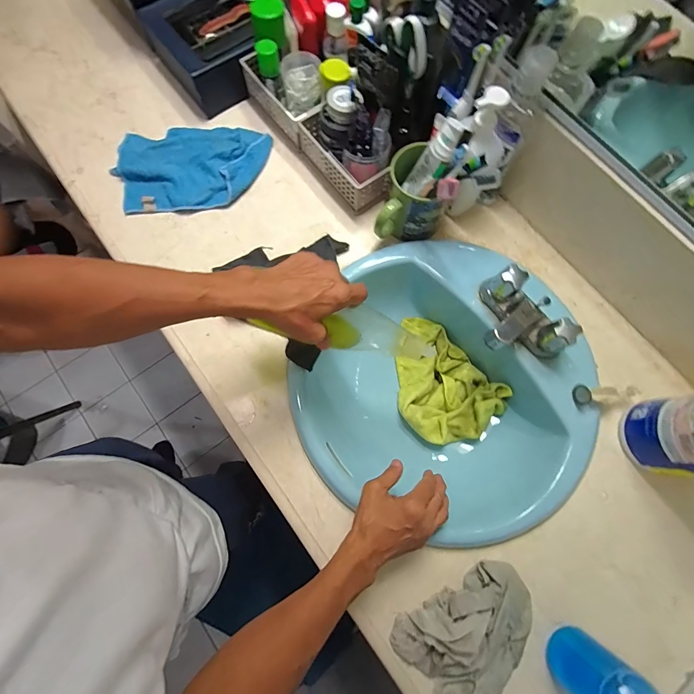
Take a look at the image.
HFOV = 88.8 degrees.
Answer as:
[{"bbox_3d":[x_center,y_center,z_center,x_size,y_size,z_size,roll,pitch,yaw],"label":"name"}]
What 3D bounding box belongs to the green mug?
[{"bbox_3d":[0.107,-0.231,0.563,0.096,0.099,0.112,17,75,3],"label":"green mug"}]

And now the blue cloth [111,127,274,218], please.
[{"bbox_3d":[-0.270,-0.318,0.626,0.260,0.027,0.153,-8,75,-3],"label":"blue cloth"}]

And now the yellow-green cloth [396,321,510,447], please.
[{"bbox_3d":[0.156,0.064,0.627,0.162,0.056,0.226,-37,79,-10],"label":"yellow-green cloth"}]

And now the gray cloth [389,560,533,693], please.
[{"bbox_3d":[0.163,0.372,0.445,0.184,0.048,0.131,-29,78,-9],"label":"gray cloth"}]

